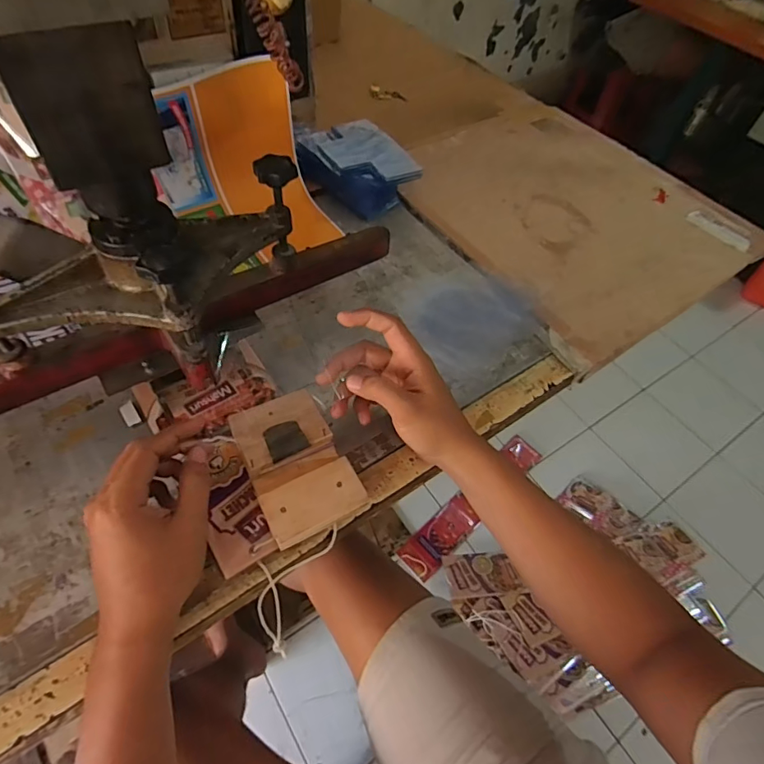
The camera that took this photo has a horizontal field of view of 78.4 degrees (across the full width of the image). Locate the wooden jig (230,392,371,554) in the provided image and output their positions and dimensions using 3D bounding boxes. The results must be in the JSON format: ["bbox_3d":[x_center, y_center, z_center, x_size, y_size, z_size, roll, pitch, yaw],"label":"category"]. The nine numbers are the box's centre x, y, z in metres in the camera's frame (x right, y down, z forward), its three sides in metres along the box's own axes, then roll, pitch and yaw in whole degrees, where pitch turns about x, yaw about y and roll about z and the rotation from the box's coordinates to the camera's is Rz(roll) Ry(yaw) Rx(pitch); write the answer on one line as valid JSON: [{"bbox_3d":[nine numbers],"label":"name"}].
[{"bbox_3d":[-0.074,0.074,0.408,0.076,0.041,0.129,-21,59,-20],"label":"wooden jig"}]

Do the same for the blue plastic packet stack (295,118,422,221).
[{"bbox_3d":[-0.045,-0.321,0.689,0.139,0.049,0.189,-22,59,-20],"label":"blue plastic packet stack"}]

